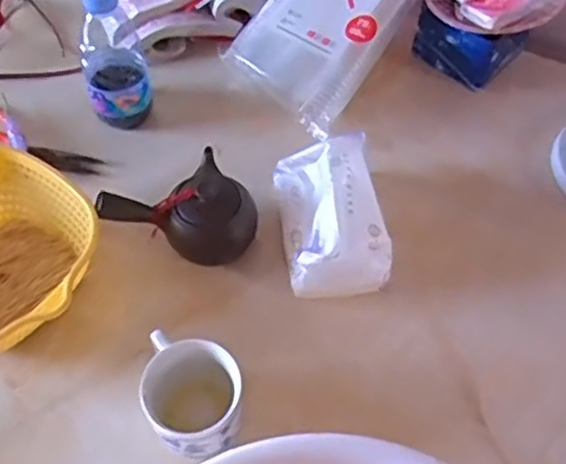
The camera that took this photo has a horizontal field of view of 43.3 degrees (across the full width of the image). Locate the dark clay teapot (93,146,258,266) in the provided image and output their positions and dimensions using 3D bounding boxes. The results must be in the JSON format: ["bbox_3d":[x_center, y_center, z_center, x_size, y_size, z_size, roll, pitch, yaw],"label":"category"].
[{"bbox_3d":[-0.089,-0.013,0.645,0.119,0.067,0.092,-33,63,-21],"label":"dark clay teapot"}]

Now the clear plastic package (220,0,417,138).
[{"bbox_3d":[0.057,-0.250,0.775,0.145,0.042,0.260,33,80,10],"label":"clear plastic package"}]

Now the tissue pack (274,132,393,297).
[{"bbox_3d":[0.043,-0.016,0.652,0.085,0.075,0.138,-9,57,-7],"label":"tissue pack"}]

